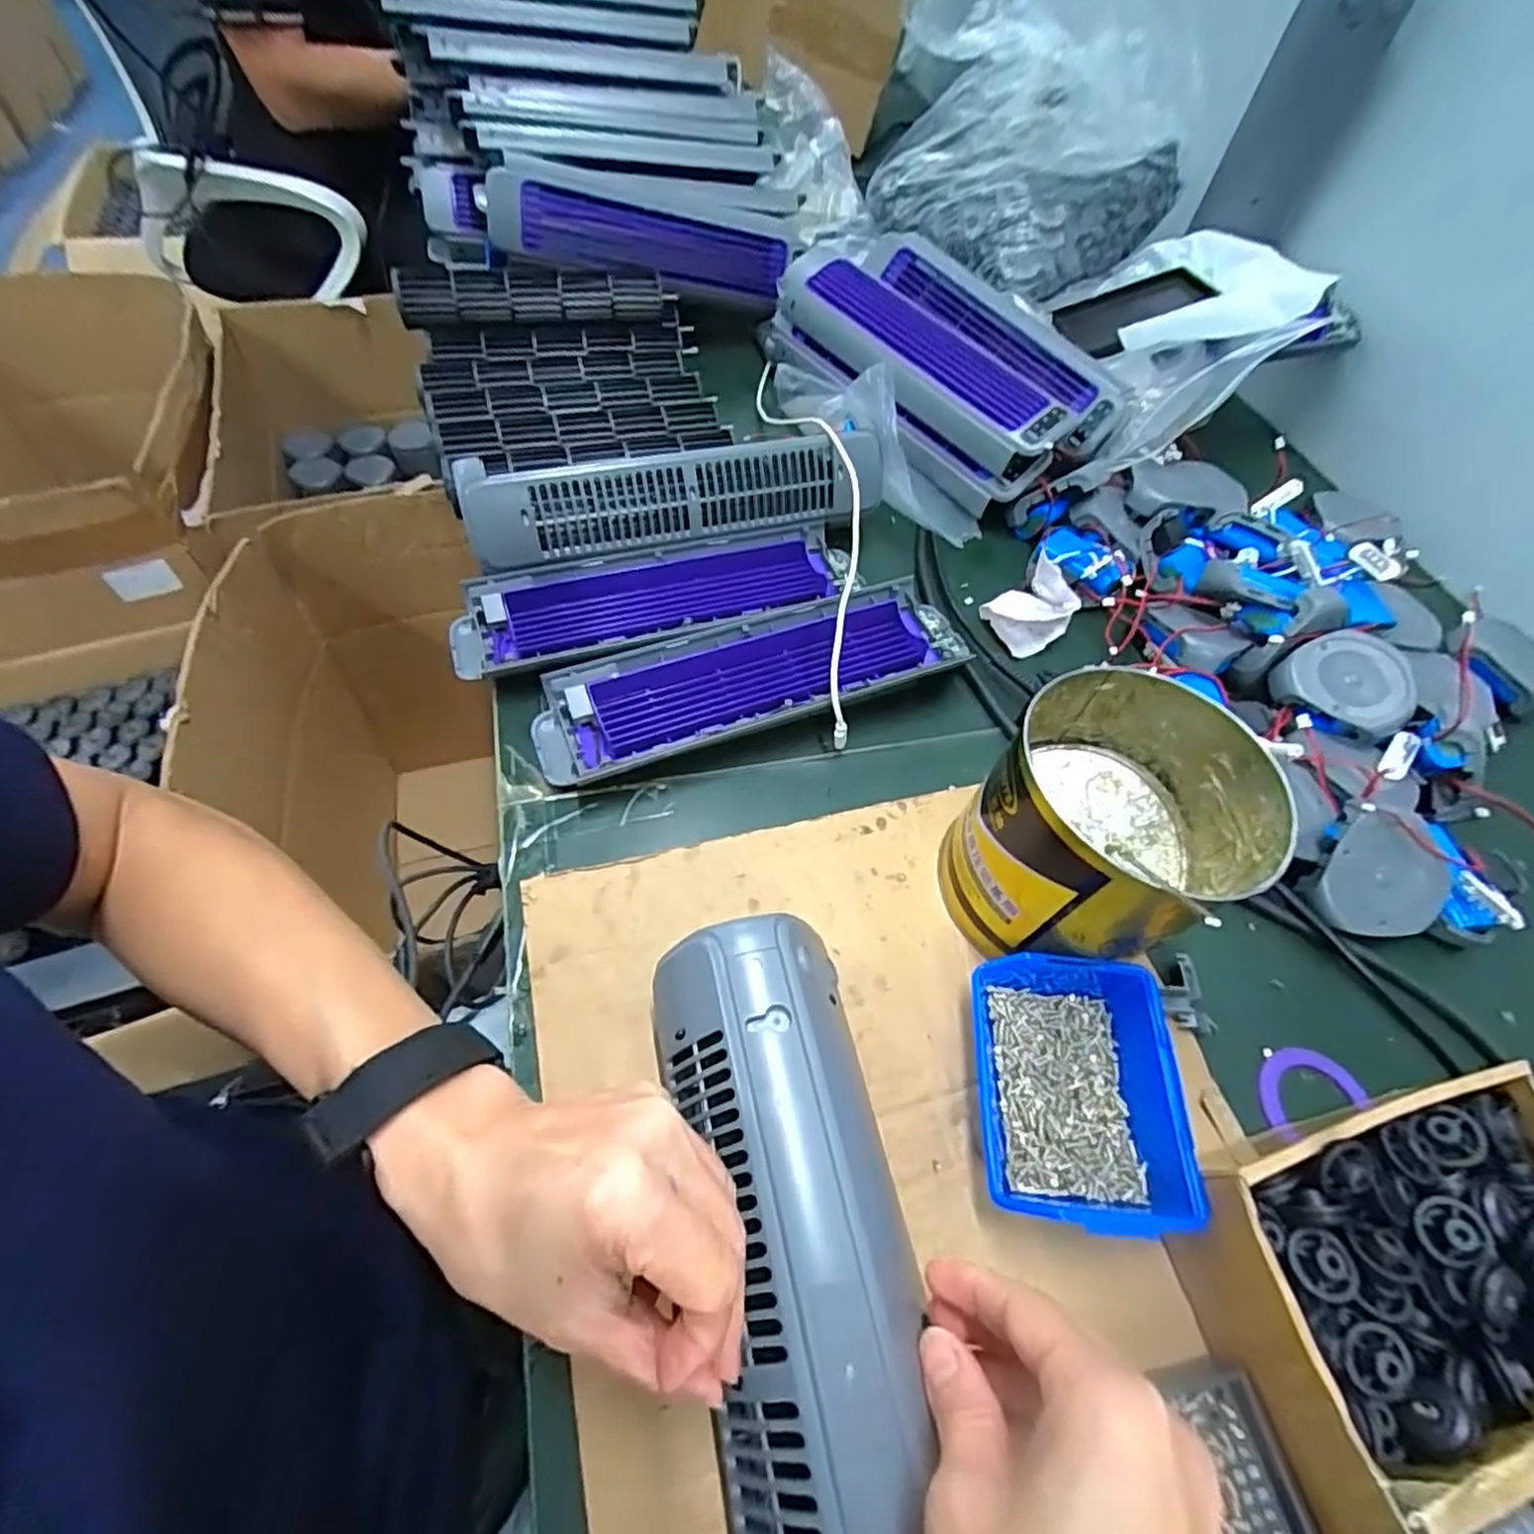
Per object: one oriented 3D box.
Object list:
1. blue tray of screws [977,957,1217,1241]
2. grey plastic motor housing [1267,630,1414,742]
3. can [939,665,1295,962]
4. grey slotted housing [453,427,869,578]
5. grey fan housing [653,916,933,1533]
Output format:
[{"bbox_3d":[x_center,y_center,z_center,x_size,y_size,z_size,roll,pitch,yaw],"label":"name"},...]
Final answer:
[{"bbox_3d":[0.143,0.148,0.322,0.082,0.036,0.109,8,57,-1],"label":"blue tray of screws"},{"bbox_3d":[0.399,-0.060,0.480,0.081,0.027,0.074,28,75,21],"label":"grey plastic motor housing"},{"bbox_3d":[0.168,0.033,0.352,0.119,0.100,0.126,3,57,-5],"label":"can"},{"bbox_3d":[-0.061,-0.196,0.501,0.297,0.067,0.040,-15,36,-14],"label":"grey slotted housing"},{"bbox_3d":[0.012,0.198,0.233,0.078,0.052,0.291,-6,59,-7],"label":"grey fan housing"}]

